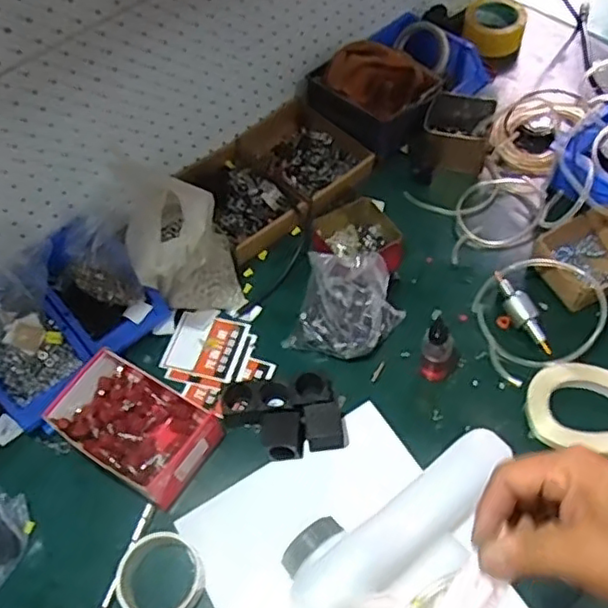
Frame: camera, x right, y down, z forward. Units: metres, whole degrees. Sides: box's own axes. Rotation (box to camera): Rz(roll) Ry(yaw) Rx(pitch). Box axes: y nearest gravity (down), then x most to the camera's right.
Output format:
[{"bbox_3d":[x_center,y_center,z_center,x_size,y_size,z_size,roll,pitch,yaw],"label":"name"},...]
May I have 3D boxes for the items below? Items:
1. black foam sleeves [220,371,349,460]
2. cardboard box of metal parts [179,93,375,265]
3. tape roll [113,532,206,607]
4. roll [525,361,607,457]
[{"bbox_3d":[-0.025,0.132,0.753,0.137,0.034,0.095,-10,56,-2],"label":"black foam sleeves"},{"bbox_3d":[-0.044,-0.199,0.973,0.269,0.051,0.190,-35,60,-18],"label":"cardboard box of metal parts"},{"bbox_3d":[-0.152,0.290,0.668,0.091,0.023,0.089,-2,56,3],"label":"tape roll"},{"bbox_3d":[0.339,0.122,0.753,0.137,0.016,0.111,10,58,11],"label":"roll"}]

